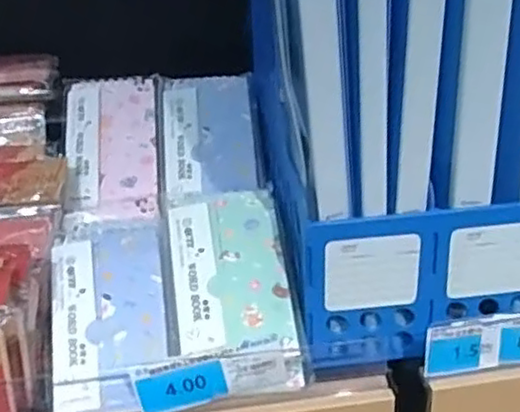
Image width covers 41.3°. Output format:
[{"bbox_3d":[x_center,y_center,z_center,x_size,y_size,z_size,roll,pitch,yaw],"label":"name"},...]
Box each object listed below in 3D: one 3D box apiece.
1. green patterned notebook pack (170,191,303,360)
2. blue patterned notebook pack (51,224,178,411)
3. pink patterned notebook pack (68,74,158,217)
[{"bbox_3d":[-0.021,0.044,0.468,0.080,0.012,0.123,-7,57,-6],"label":"green patterned notebook pack"},{"bbox_3d":[-0.102,0.069,0.466,0.078,0.016,0.132,-7,59,-9],"label":"blue patterned notebook pack"},{"bbox_3d":[-0.126,-0.053,0.585,0.076,0.017,0.149,-5,63,-3],"label":"pink patterned notebook pack"}]

